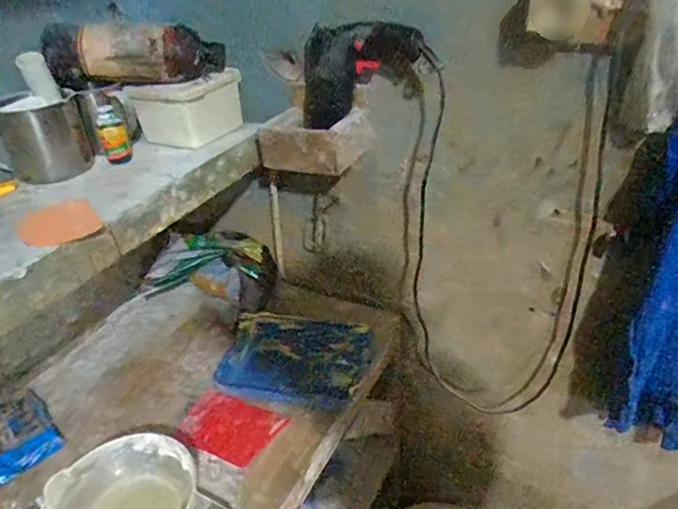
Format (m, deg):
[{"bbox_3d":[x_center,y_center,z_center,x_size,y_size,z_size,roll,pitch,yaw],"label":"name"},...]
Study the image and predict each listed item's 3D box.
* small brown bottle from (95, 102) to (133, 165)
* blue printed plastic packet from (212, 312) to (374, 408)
[{"bbox_3d":[-0.339,-0.178,0.792,0.040,0.088,0.030,-13,34,-16],"label":"small brown bottle"},{"bbox_3d":[-0.077,0.176,0.896,0.245,0.029,0.169,4,45,13],"label":"blue printed plastic packet"}]

